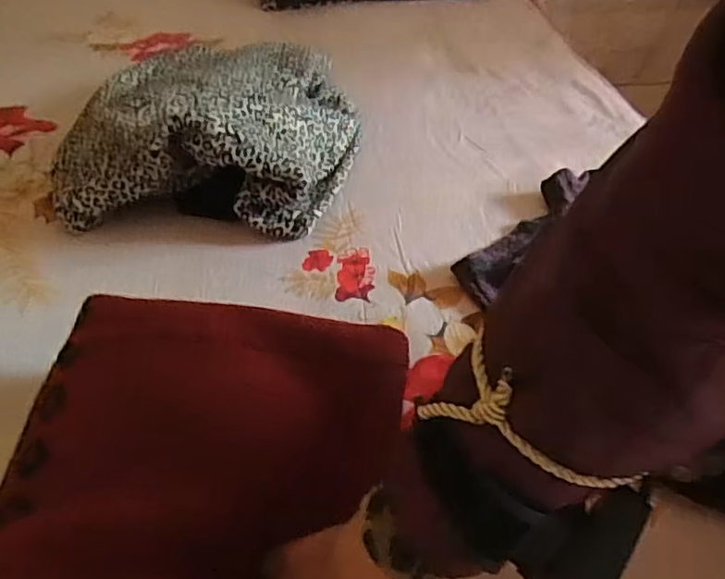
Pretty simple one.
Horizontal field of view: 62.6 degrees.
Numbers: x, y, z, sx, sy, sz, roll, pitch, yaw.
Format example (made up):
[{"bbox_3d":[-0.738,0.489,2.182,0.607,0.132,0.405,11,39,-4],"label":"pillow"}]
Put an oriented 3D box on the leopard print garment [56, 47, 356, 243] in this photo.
[{"bbox_3d":[-0.161,-0.213,0.687,0.297,0.105,0.355,4,41,4],"label":"leopard print garment"}]

